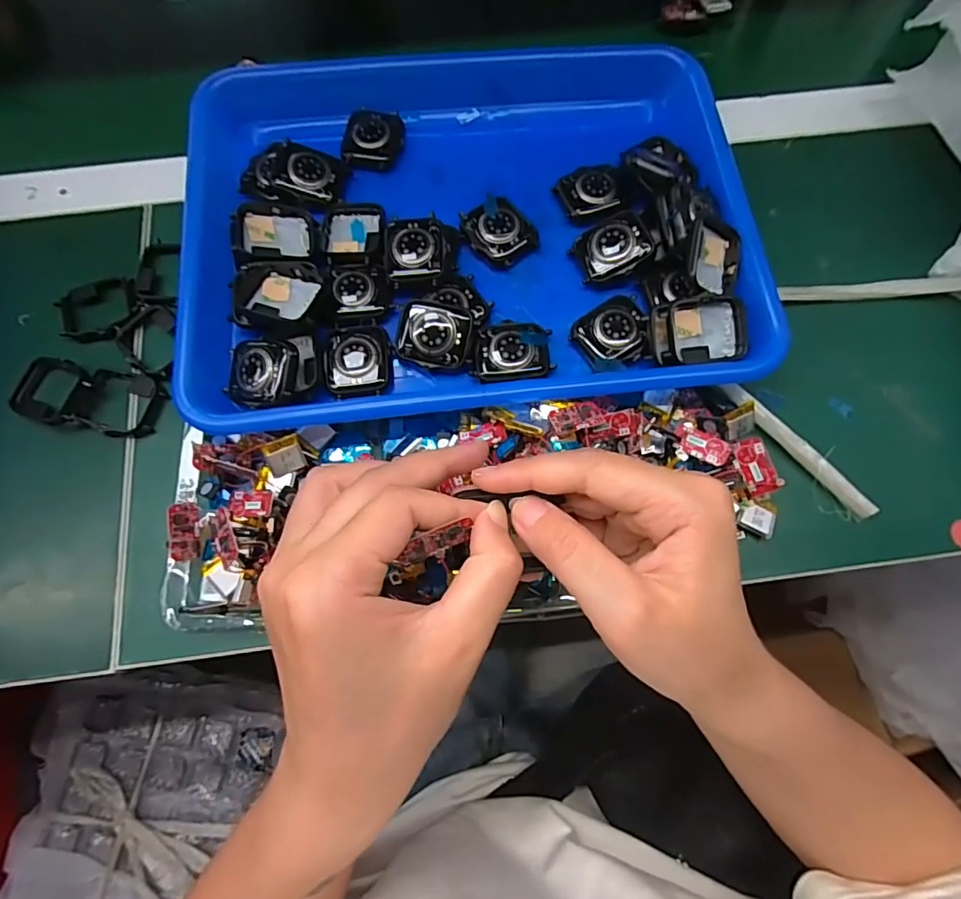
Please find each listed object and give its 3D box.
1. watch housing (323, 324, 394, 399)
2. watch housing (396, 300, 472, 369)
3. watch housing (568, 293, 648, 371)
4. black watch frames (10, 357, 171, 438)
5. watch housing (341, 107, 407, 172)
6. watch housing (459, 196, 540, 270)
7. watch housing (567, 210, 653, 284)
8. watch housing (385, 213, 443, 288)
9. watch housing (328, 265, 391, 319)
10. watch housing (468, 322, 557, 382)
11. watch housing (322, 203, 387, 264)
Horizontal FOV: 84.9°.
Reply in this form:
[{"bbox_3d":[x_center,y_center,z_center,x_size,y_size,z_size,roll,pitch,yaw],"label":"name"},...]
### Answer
[{"bbox_3d":[-0.069,-0.051,0.297,0.036,0.013,0.040,-7,72,-2],"label":"watch housing"},{"bbox_3d":[-0.026,-0.065,0.295,0.040,0.010,0.036,10,95,1],"label":"watch housing"},{"bbox_3d":[0.076,-0.066,0.299,0.044,0.006,0.038,-31,74,-9],"label":"watch housing"},{"bbox_3d":[-0.232,-0.031,0.312,0.085,0.013,0.039,8,72,3],"label":"black watch frames"},{"bbox_3d":[-0.069,-0.199,0.338,0.037,0.009,0.042,7,72,3],"label":"watch housing"},{"bbox_3d":[0.011,-0.134,0.321,0.040,0.012,0.041,-33,75,-10],"label":"watch housing"},{"bbox_3d":[0.078,-0.119,0.311,0.043,0.011,0.035,-27,77,14],"label":"watch housing"},{"bbox_3d":[-0.039,-0.117,0.305,0.034,0.008,0.044,-2,72,0],"label":"watch housing"},{"bbox_3d":[-0.070,-0.093,0.304,0.032,0.014,0.034,-10,72,-3],"label":"watch housing"},{"bbox_3d":[0.018,-0.056,0.297,0.043,0.007,0.034,-3,72,0],"label":"watch housing"},{"bbox_3d":[-0.076,-0.130,0.318,0.036,0.011,0.046,-4,72,-1],"label":"watch housing"}]

